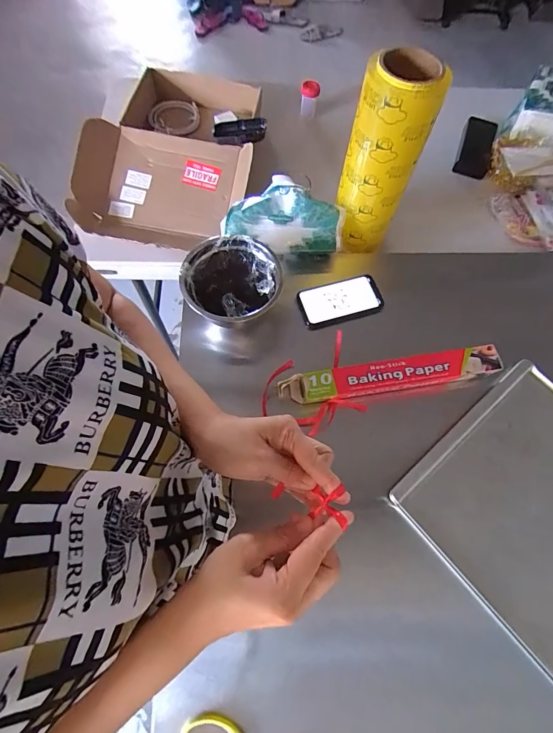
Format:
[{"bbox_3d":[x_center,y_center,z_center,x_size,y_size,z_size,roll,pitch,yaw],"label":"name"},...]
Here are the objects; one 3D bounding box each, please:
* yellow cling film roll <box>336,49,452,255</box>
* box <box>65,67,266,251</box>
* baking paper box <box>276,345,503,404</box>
[{"bbox_3d":[0.163,-0.327,0.577,0.094,0.275,0.110,-12,69,-7],"label":"yellow cling film roll"},{"bbox_3d":[-0.220,-0.471,0.772,0.344,0.089,0.480,7,68,1],"label":"box"},{"bbox_3d":[0.174,0.020,0.548,0.338,0.042,0.051,-9,69,-6],"label":"baking paper box"}]

